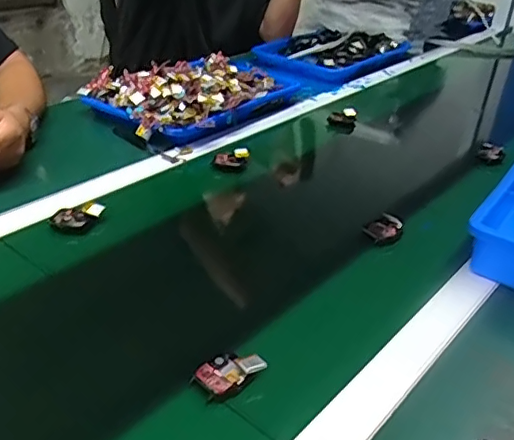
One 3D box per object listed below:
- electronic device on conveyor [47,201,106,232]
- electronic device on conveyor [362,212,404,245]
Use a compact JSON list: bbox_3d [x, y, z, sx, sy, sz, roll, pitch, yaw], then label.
[{"bbox_3d":[-0.209,-0.003,0.653,0.061,0.018,0.031,-14,37,-25],"label":"electronic device on conveyor"},{"bbox_3d":[0.152,0.011,0.666,0.041,0.020,0.033,-17,38,-28],"label":"electronic device on conveyor"}]

